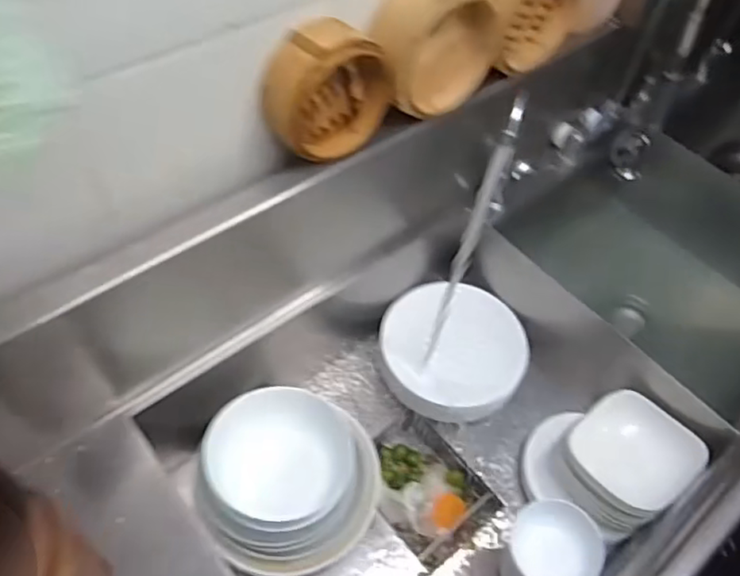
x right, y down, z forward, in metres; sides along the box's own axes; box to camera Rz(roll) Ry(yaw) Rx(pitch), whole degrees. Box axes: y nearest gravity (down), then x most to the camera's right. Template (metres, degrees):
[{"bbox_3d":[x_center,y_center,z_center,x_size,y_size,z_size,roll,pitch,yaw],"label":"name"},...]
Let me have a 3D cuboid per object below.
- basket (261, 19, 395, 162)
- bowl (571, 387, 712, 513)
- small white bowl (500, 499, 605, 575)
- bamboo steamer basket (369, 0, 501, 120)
[{"bbox_3d":[-0.045,-0.224,0.706,0.155,0.134,0.065,-33,62,-25],"label":"basket"},{"bbox_3d":[0.362,0.224,0.861,0.146,0.054,0.154,-33,62,-25],"label":"bowl"},{"bbox_3d":[0.223,0.320,0.764,0.110,0.060,0.119,17,54,9],"label":"small white bowl"},{"bbox_3d":[0.083,-0.300,0.762,0.171,0.169,0.061,-30,61,-24],"label":"bamboo steamer basket"}]

